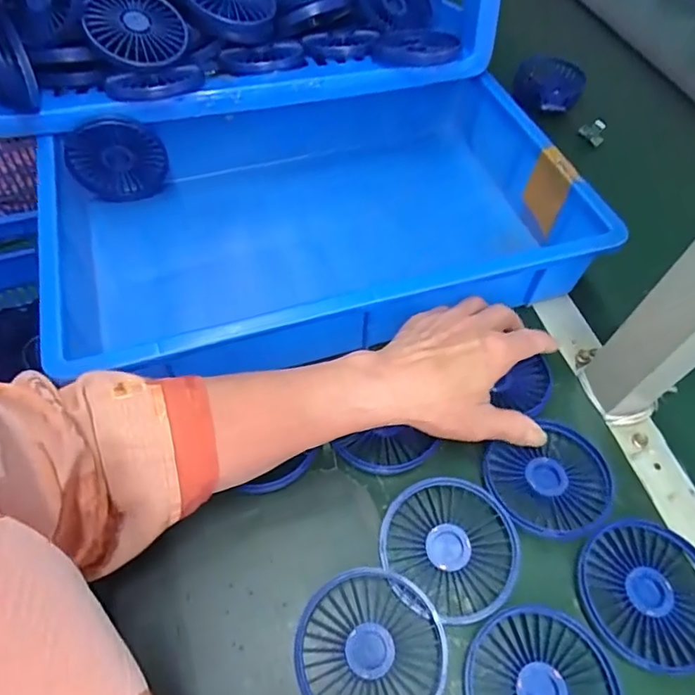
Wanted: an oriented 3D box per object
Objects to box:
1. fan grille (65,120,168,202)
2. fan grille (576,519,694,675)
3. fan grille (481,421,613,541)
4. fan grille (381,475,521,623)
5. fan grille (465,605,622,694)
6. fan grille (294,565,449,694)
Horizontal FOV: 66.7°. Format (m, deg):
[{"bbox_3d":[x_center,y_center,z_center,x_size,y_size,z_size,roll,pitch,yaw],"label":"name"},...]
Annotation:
[{"bbox_3d":[-0.217,-0.175,0.497,0.086,0.083,0.014,-14,58,-12],"label":"fan grille"},{"bbox_3d":[0.193,0.157,0.338,0.086,0.015,0.083,1,56,-2],"label":"fan grille"},{"bbox_3d":[0.145,0.093,0.371,0.089,0.016,0.075,-20,60,-15],"label":"fan grille"},{"bbox_3d":[0.069,0.128,0.348,0.083,0.015,0.078,37,62,20],"label":"fan grille"},{"bbox_3d":[0.113,0.200,0.306,0.083,0.012,0.084,1,56,-2],"label":"fan grille"},{"bbox_3d":[0.013,0.181,0.314,0.087,0.016,0.087,-1,66,2],"label":"fan grille"}]

